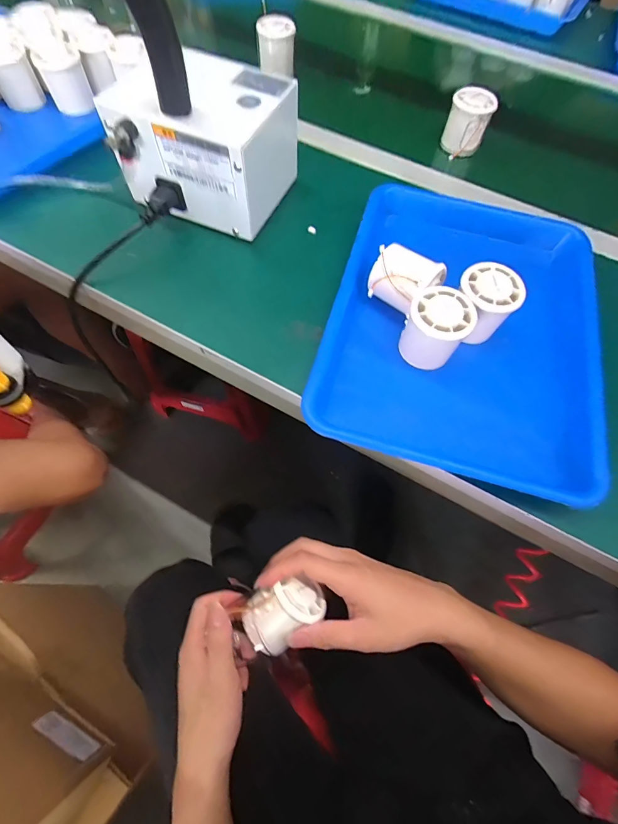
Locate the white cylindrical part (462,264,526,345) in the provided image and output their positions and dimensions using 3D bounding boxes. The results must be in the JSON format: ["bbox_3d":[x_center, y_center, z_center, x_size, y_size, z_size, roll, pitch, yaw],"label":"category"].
[{"bbox_3d":[0.166,-0.100,0.360,0.051,0.076,0.054,1,64,-2],"label":"white cylindrical part"}]

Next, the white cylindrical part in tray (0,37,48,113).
[{"bbox_3d":[-0.393,-0.445,0.484,0.051,0.066,0.049,-28,69,-15],"label":"white cylindrical part in tray"}]

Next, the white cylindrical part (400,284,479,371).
[{"bbox_3d":[0.116,-0.074,0.344,0.053,0.069,0.051,1,64,-2],"label":"white cylindrical part"}]

